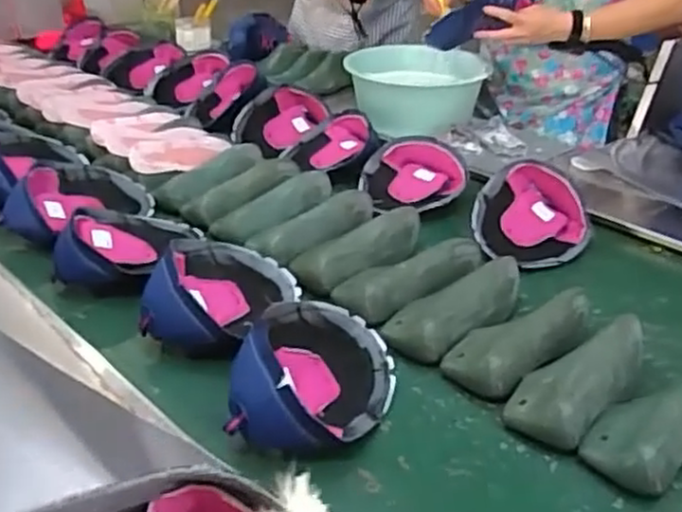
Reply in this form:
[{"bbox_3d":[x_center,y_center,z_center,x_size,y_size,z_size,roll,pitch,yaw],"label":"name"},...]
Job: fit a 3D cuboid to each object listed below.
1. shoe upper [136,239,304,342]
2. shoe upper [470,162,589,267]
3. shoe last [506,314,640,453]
[{"bbox_3d":[-0.157,0.042,0.922,0.138,0.094,0.223,13,31,20],"label":"shoe upper"},{"bbox_3d":[0.301,-0.065,1.137,0.170,0.092,0.227,9,30,14],"label":"shoe upper"},{"bbox_3d":[0.270,0.126,0.813,0.200,0.065,0.093,-25,39,-38],"label":"shoe last"}]

